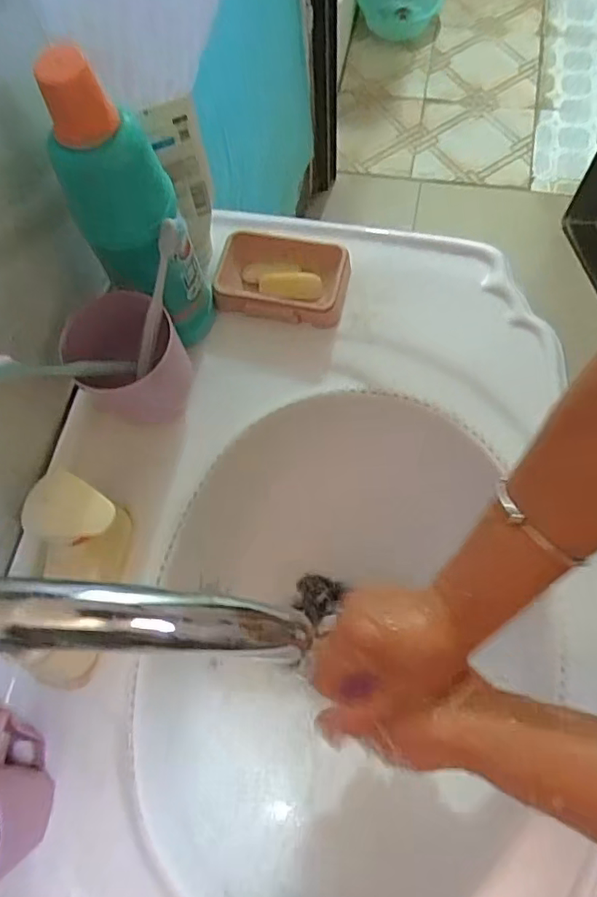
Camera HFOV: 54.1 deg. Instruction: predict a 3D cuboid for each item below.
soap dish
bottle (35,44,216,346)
[{"bbox_3d":[-0.015,-0.159,0.543,0.119,0.025,0.079,11,71,7],"label":"soap dish"},{"bbox_3d":[-0.114,-0.159,0.430,0.059,0.234,0.056,18,72,9],"label":"bottle"}]

